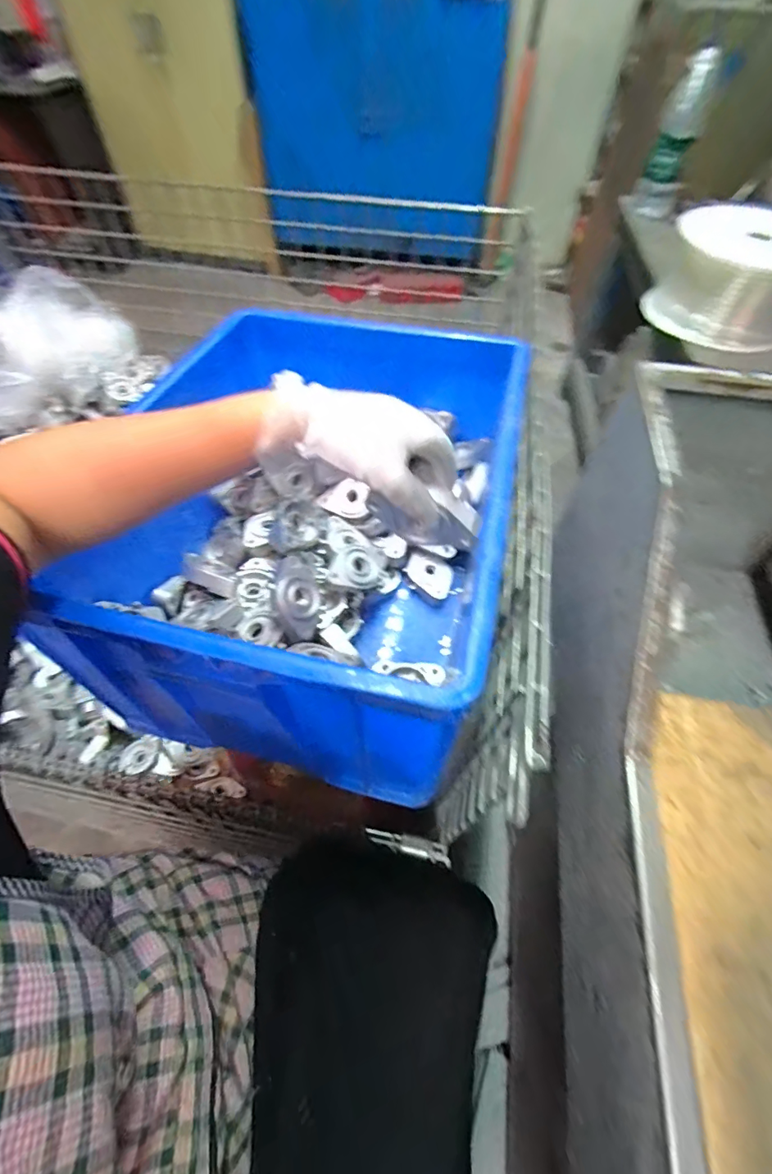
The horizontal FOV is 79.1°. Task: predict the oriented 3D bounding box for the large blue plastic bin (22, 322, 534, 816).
[{"bbox_3d":[-0.081,-0.097,0.591,0.410,0.307,0.549,11,56,6],"label":"large blue plastic bin"}]

